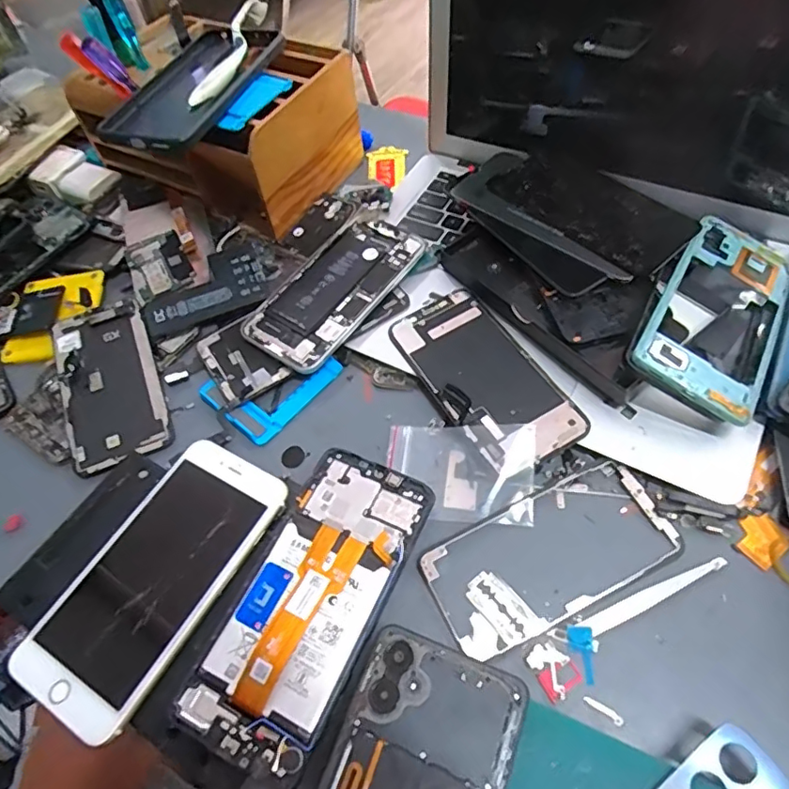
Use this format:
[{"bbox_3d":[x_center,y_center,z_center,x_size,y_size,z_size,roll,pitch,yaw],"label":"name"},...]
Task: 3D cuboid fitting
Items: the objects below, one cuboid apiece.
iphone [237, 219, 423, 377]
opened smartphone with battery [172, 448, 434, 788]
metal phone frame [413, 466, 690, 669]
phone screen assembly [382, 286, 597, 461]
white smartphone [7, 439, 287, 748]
[{"bbox_3d":[-0.044,-0.084,0.423,0.074,0.007,0.149,33,69,22],"label":"iphone"},{"bbox_3d":[-0.044,0.106,0.293,0.073,0.011,0.161,20,60,18],"label":"opened smartphone with battery"},{"bbox_3d":[0.088,0.091,0.313,0.138,0.005,0.068,-25,62,-9],"label":"metal phone frame"},{"bbox_3d":[0.059,-0.014,0.372,0.069,0.010,0.144,-30,59,-12],"label":"phone screen assembly"},{"bbox_3d":[-0.133,0.100,0.311,0.076,0.007,0.153,24,63,21],"label":"white smartphone"}]

